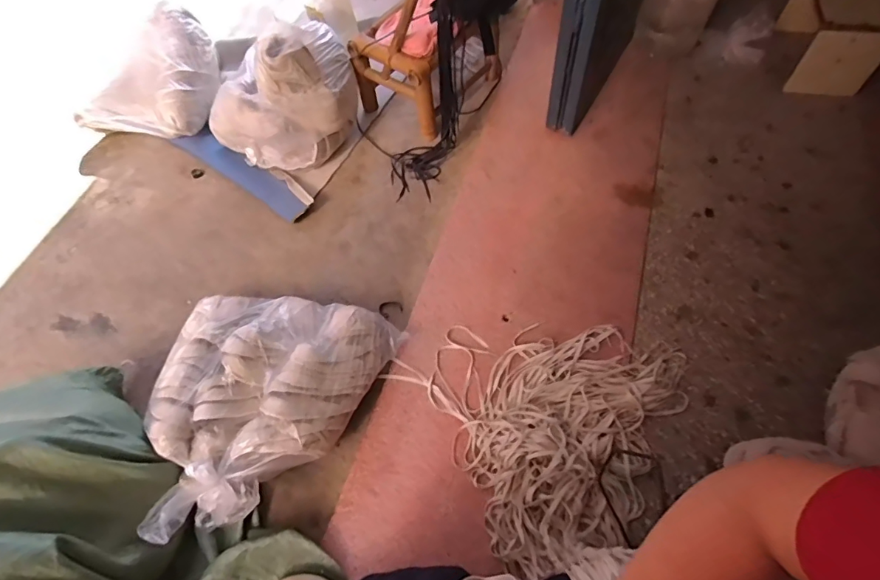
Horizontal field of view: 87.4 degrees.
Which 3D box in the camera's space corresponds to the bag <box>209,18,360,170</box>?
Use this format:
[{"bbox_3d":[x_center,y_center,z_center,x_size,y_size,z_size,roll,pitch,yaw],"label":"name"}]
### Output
[{"bbox_3d":[-0.424,-0.545,1.288,0.401,0.338,0.268,-41,66,-19],"label":"bag"}]

